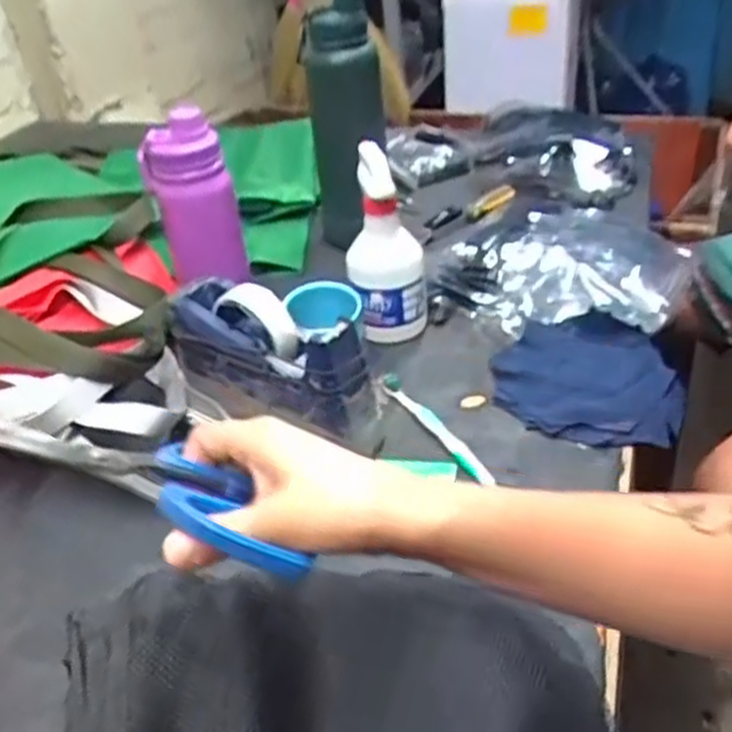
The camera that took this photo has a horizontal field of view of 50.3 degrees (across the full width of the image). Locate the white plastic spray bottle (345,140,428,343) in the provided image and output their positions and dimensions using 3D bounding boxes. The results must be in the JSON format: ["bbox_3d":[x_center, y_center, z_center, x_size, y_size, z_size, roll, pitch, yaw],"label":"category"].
[{"bbox_3d":[0.022,-0.120,0.781,0.076,0.176,0.066,-1,34,7],"label":"white plastic spray bottle"}]

